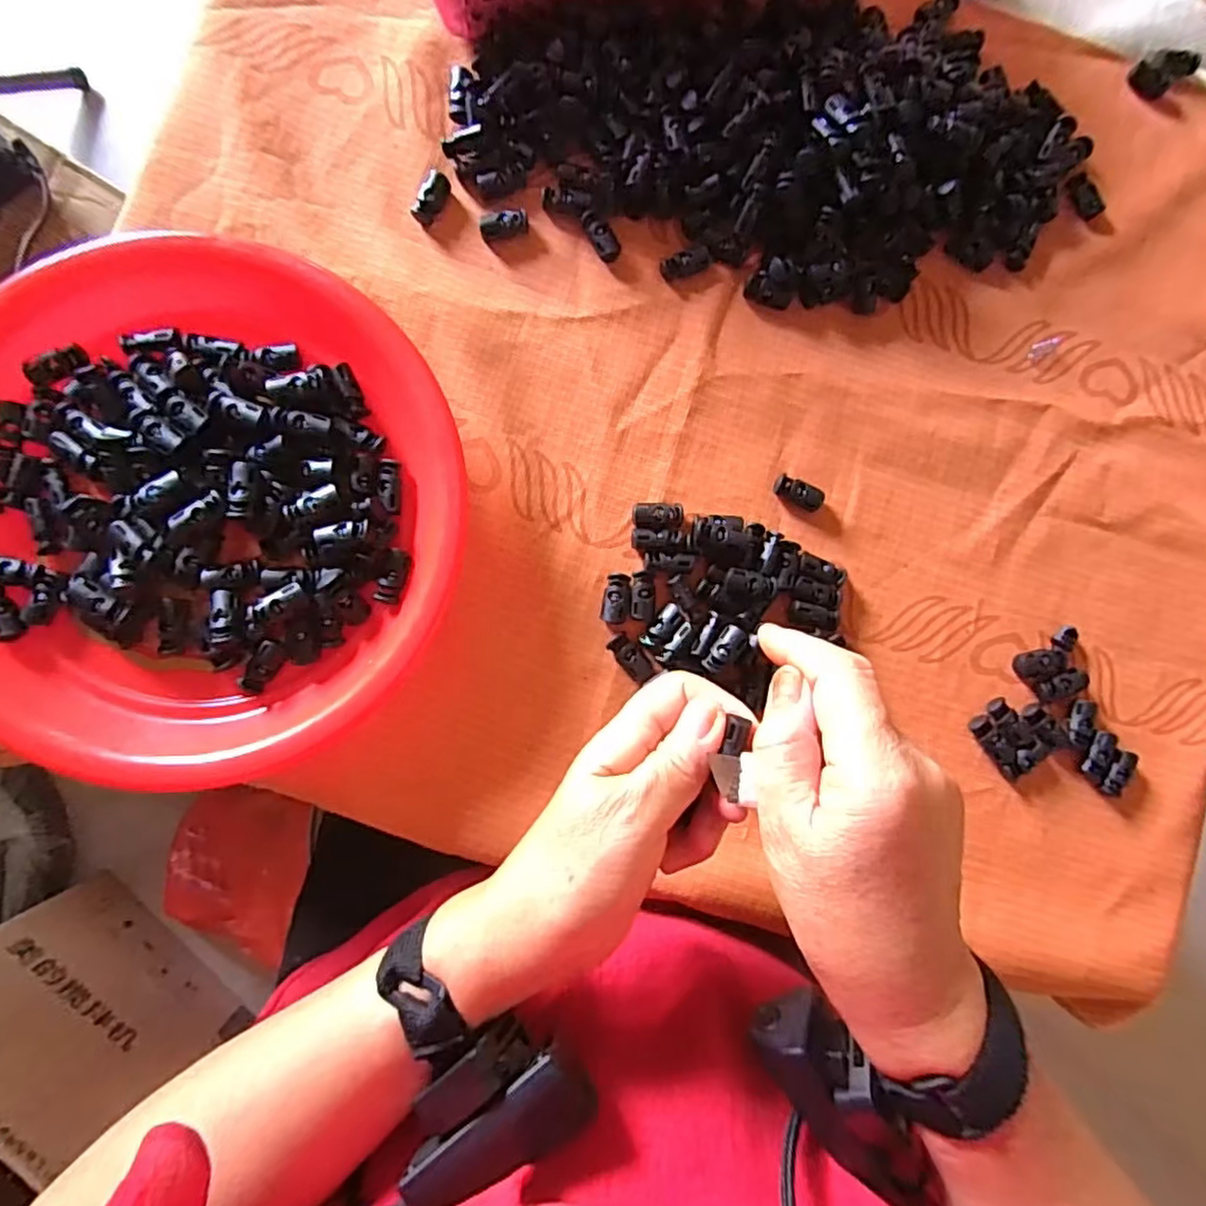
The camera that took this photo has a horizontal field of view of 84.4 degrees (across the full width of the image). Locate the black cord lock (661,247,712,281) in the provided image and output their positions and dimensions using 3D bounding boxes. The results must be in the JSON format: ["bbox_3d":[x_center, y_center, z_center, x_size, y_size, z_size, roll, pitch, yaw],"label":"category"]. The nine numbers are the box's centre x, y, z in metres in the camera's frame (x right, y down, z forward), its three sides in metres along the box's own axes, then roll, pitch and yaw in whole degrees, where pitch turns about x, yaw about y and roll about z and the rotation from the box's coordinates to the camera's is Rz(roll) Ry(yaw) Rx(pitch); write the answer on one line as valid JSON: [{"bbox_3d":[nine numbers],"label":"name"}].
[{"bbox_3d":[0.047,-0.193,0.378,0.028,0.007,0.013,-11,88,17],"label":"black cord lock"}]

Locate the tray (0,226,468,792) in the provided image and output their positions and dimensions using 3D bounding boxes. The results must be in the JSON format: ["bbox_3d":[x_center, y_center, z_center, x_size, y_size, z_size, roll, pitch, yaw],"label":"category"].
[{"bbox_3d":[-0.198,-0.045,0.330,0.250,0.039,0.246,0,87,-5],"label":"tray"}]

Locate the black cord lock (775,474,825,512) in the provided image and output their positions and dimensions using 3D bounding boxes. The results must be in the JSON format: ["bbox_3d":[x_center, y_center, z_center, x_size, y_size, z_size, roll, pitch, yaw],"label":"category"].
[{"bbox_3d":[0.110,-0.062,0.374,0.028,0.010,0.013,27,85,-3],"label":"black cord lock"}]

